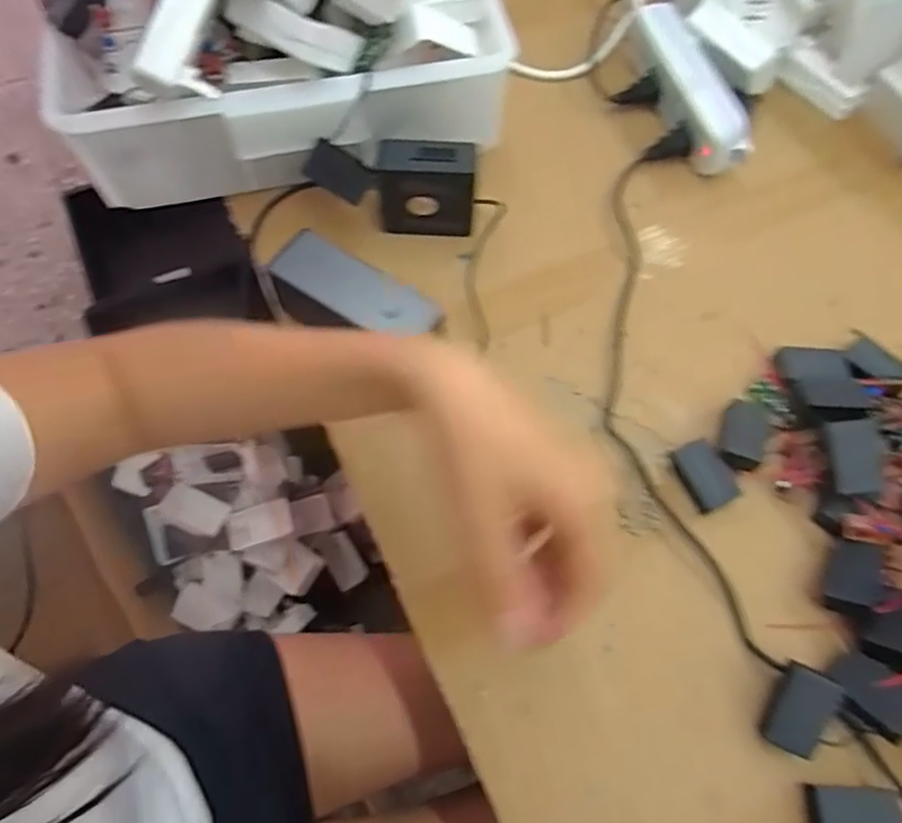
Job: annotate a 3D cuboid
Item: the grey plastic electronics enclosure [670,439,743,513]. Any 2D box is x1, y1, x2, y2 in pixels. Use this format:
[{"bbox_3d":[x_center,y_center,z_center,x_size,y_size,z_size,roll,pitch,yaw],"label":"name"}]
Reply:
[{"bbox_3d":[0.178,0.045,0.450,0.029,0.012,0.047,-24,70,-7],"label":"grey plastic electronics enclosure"}]

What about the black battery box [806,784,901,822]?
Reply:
[{"bbox_3d":[0.234,0.234,0.369,0.048,0.008,0.029,1,48,7],"label":"black battery box"}]

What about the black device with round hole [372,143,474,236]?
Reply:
[{"bbox_3d":[-0.019,-0.176,0.507,0.075,0.065,0.036,7,69,5],"label":"black device with round hole"}]

